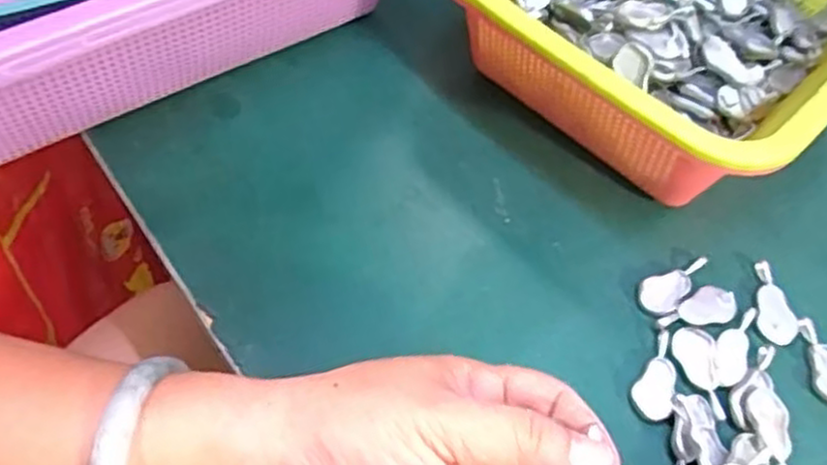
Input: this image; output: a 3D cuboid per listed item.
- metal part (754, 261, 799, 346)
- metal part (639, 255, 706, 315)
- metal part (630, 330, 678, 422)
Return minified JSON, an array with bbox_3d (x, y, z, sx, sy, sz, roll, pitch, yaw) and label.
[{"bbox_3d":[0.170,0.033,0.344,0.018,0.004,0.042,12,57,4],"label":"metal part"},{"bbox_3d":[0.123,0.023,0.348,0.043,0.004,0.018,-35,65,-24],"label":"metal part"},{"bbox_3d":[0.106,0.061,0.320,0.016,0.004,0.042,21,58,10],"label":"metal part"}]

